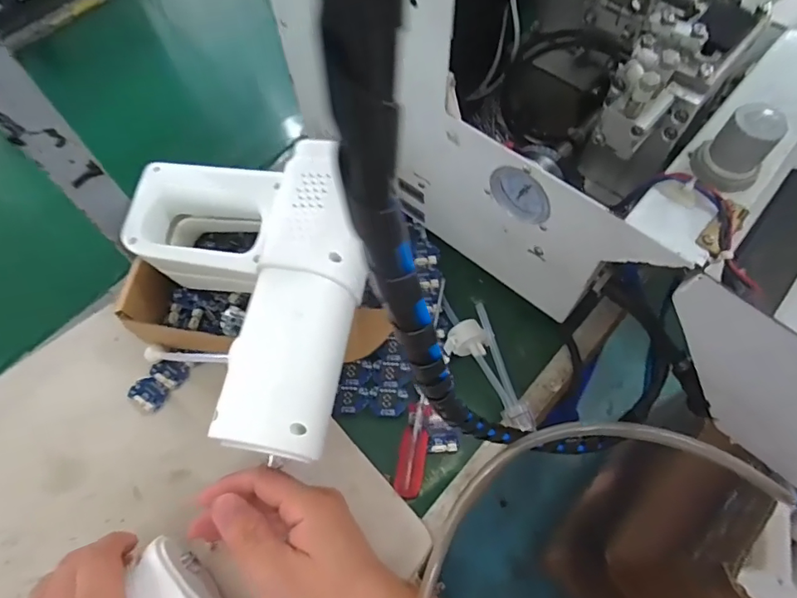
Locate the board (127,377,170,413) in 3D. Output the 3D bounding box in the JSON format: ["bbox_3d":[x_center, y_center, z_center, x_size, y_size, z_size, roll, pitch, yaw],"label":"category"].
[{"bbox_3d":[-0.192,0.073,0.385,0.027,0.007,0.022,27,67,15],"label":"board"}]

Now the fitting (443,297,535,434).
[{"bbox_3d":[0.063,0.051,0.391,0.040,0.024,0.115,-18,64,-7],"label":"fitting"}]

